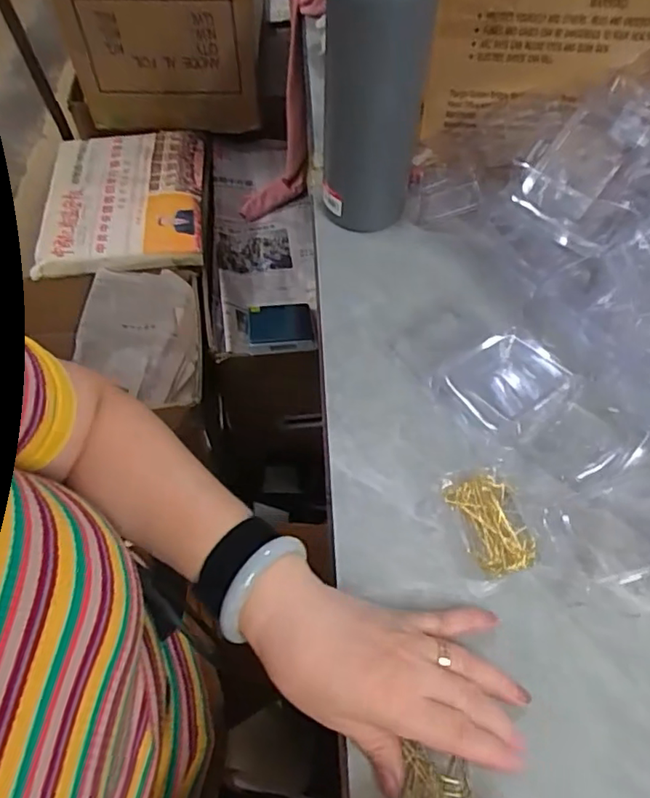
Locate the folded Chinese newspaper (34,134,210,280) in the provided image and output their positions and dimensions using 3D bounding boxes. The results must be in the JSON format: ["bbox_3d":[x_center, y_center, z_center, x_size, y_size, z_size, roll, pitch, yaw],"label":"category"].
[{"bbox_3d":[-0.349,-0.360,1.002,0.257,0.033,0.337,-4,58,-4],"label":"folded Chinese newspaper"}]

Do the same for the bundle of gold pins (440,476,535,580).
[{"bbox_3d":[0.115,0.086,0.390,0.040,0.014,0.069,-19,60,-13],"label":"bundle of gold pins"}]

